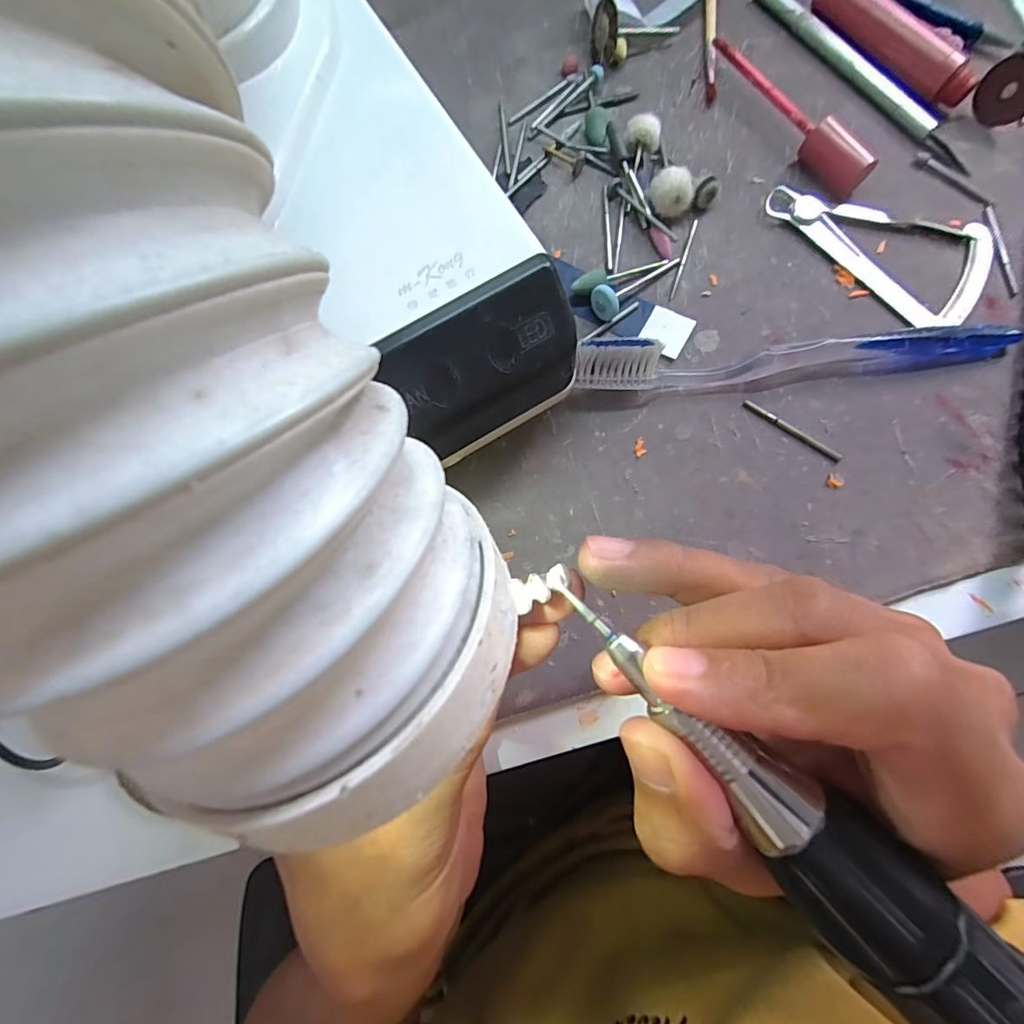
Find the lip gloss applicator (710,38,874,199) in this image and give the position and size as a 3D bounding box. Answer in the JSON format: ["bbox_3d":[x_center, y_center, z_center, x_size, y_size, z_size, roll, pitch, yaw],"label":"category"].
[{"bbox_3d":[0.124,-0.183,0.226,0.014,0.019,0.097,-38,80,-6],"label":"lip gloss applicator"}]

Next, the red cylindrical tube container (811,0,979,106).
[{"bbox_3d":[0.178,-0.223,0.234,0.018,0.017,0.086,-36,80,-5],"label":"red cylindrical tube container"}]

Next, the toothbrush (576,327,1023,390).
[{"bbox_3d":[0.117,-0.064,0.200,0.180,0.022,0.015,-4,79,1],"label":"toothbrush"}]

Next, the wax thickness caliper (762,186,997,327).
[{"bbox_3d":[0.168,-0.125,0.221,0.056,0.005,0.097,-44,81,-7],"label":"wax thickness caliper"}]

